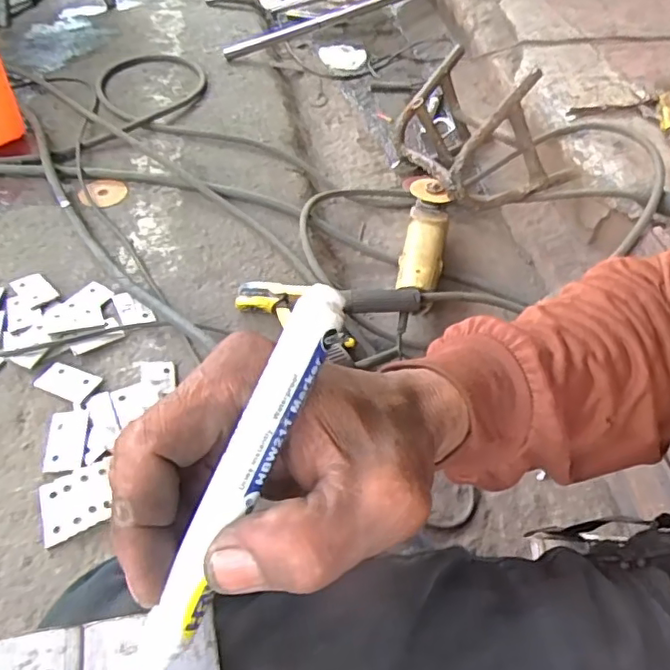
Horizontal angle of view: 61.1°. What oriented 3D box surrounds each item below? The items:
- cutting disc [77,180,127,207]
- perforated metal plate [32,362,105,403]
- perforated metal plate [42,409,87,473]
[{"bbox_3d":[-0.380,-0.232,0.931,0.074,0.006,0.066,-14,57,-15],"label":"cutting disc"},{"bbox_3d":[-0.318,0.056,0.673,0.074,0.005,0.039,18,52,13],"label":"perforated metal plate"},{"bbox_3d":[-0.297,0.116,0.625,0.043,0.008,0.074,-7,50,-7],"label":"perforated metal plate"}]

